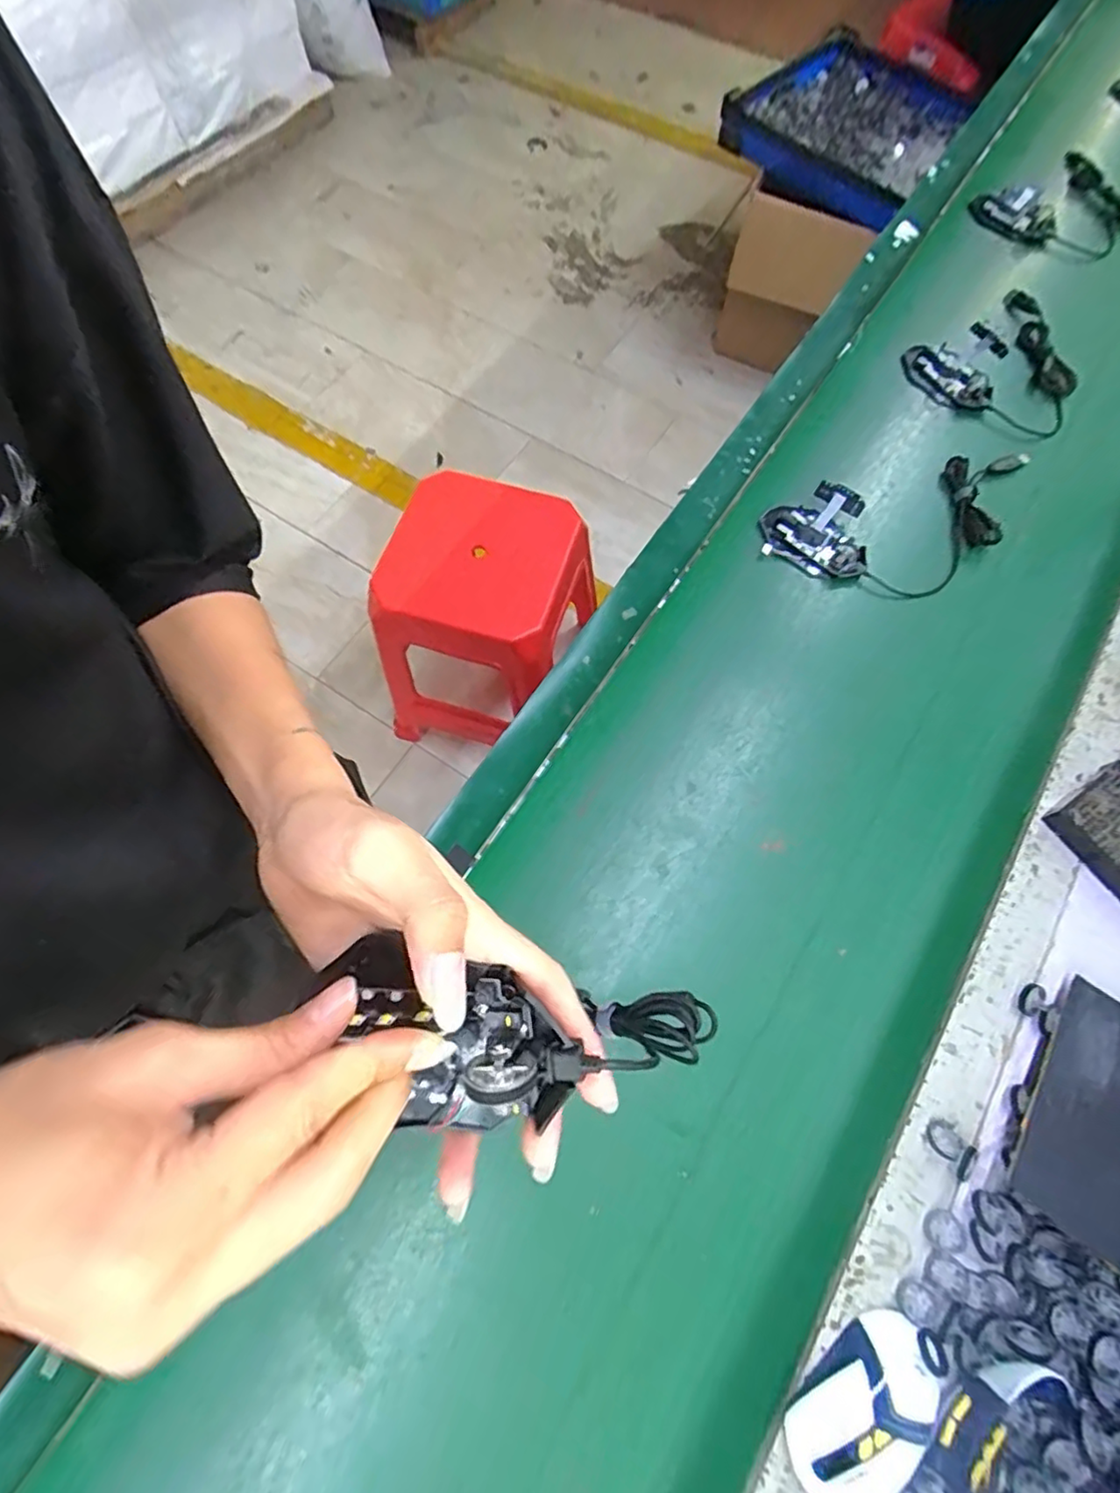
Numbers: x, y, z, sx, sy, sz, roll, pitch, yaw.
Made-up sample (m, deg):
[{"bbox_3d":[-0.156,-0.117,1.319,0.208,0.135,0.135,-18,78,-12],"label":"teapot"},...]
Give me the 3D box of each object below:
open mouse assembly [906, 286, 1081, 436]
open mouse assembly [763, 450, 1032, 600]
[{"bbox_3d":[0.550,-0.465,0.763,0.187,0.059,0.183,0,69,1],"label":"open mouse assembly"},{"bbox_3d":[0.381,-0.237,0.679,0.313,0.035,0.143,-11,69,-3],"label":"open mouse assembly"}]

